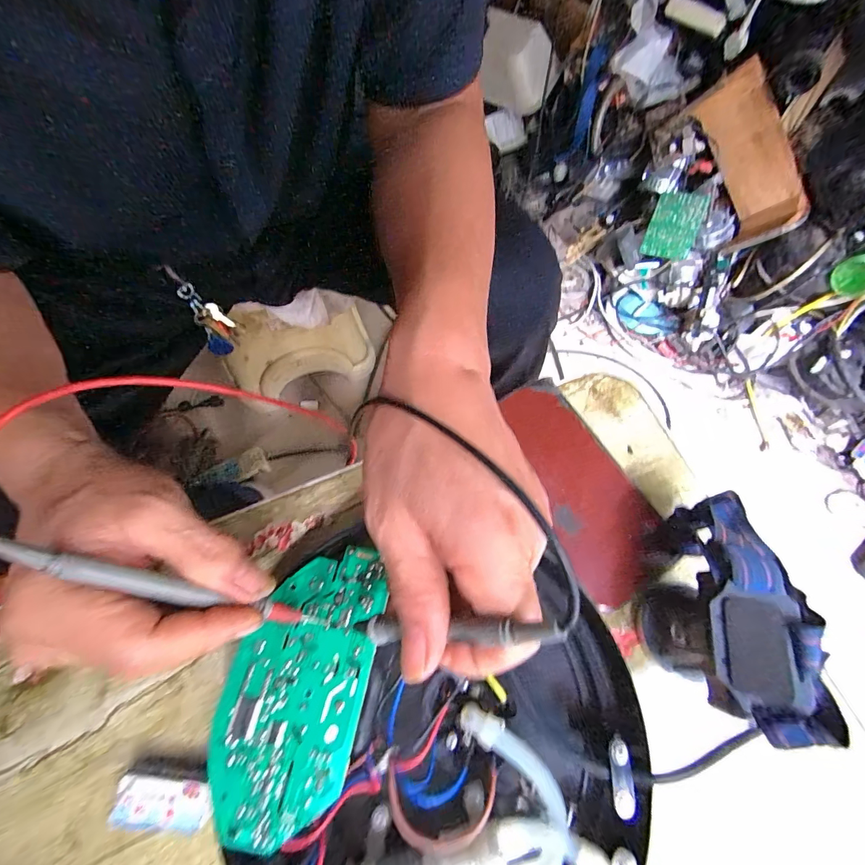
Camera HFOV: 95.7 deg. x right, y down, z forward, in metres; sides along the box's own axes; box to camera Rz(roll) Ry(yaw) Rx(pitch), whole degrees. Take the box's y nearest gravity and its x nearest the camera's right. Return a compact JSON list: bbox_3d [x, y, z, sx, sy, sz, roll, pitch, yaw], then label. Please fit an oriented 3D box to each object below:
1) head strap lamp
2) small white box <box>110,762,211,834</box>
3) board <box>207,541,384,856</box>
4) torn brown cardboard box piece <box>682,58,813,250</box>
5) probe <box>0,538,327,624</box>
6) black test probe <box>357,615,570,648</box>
[{"bbox_3d":[0.164,0.094,0.229,0.053,0.079,0.122,11,69,4],"label":"head strap lamp"},{"bbox_3d":[-0.146,0.202,0.220,0.049,0.023,0.026,6,69,2],"label":"small white box"},{"bbox_3d":[-0.073,0.136,0.218,0.072,0.012,0.139,11,69,4],"label":"board"},{"bbox_3d":[0.600,-0.521,0.763,0.094,0.124,0.301,-26,97,-10],"label":"torn brown cardboard box piece"},{"bbox_3d":[-0.112,0.075,0.185,0.147,0.014,0.010,35,65,-35],"label":"probe"},{"bbox_3d":[0.002,0.083,0.164,0.007,0.121,0.011,12,62,-39],"label":"black test probe"}]

